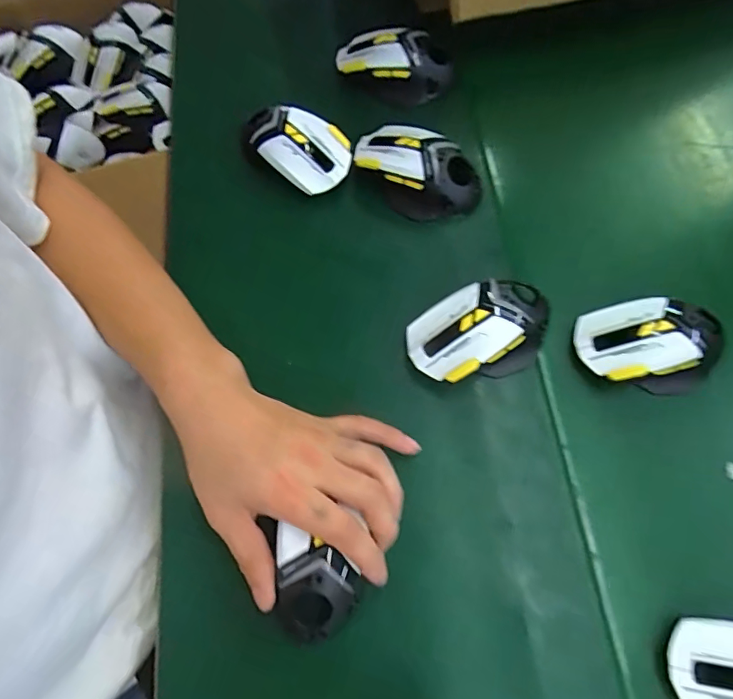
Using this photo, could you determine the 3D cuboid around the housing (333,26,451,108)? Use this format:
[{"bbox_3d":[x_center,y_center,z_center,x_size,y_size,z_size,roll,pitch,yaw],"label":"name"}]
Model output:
[{"bbox_3d":[0.026,-0.284,0.508,0.118,0.054,0.065,12,70,7],"label":"housing"}]

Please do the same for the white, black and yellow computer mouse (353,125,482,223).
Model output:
[{"bbox_3d":[0.044,-0.163,0.454,0.123,0.040,0.070,30,73,13],"label":"white, black and yellow computer mouse"}]

